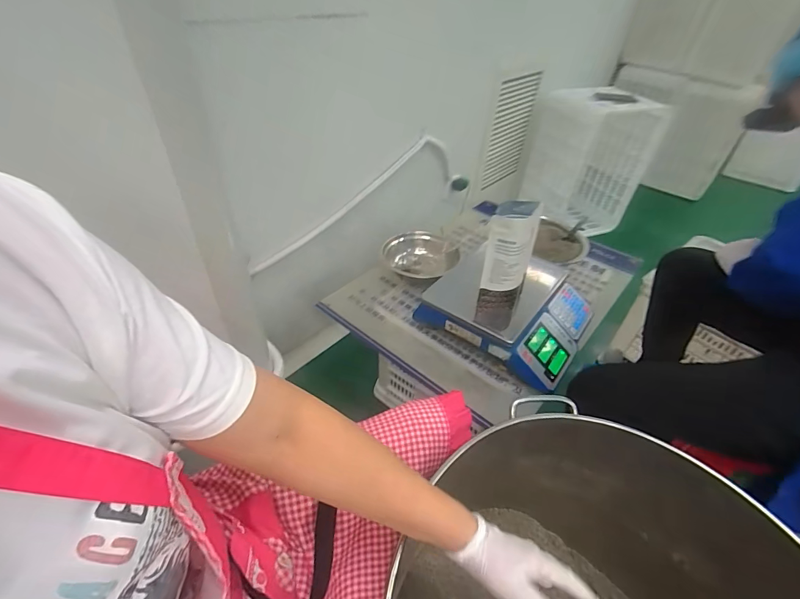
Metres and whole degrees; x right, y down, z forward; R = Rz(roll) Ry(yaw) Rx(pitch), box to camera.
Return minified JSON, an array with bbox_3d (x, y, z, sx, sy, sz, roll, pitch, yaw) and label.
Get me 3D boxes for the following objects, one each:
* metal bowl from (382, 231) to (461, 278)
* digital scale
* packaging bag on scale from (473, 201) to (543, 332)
[{"bbox_3d":[0.061,-0.113,1.060,0.193,0.069,0.195,2,40,-2],"label":"metal bowl"},{"bbox_3d":[0.255,0.025,0.888,0.319,0.115,0.303,30,47,28],"label":"digital scale"},{"bbox_3d":[0.203,-0.061,0.749,0.088,0.246,0.093,17,42,15],"label":"packaging bag on scale"}]

